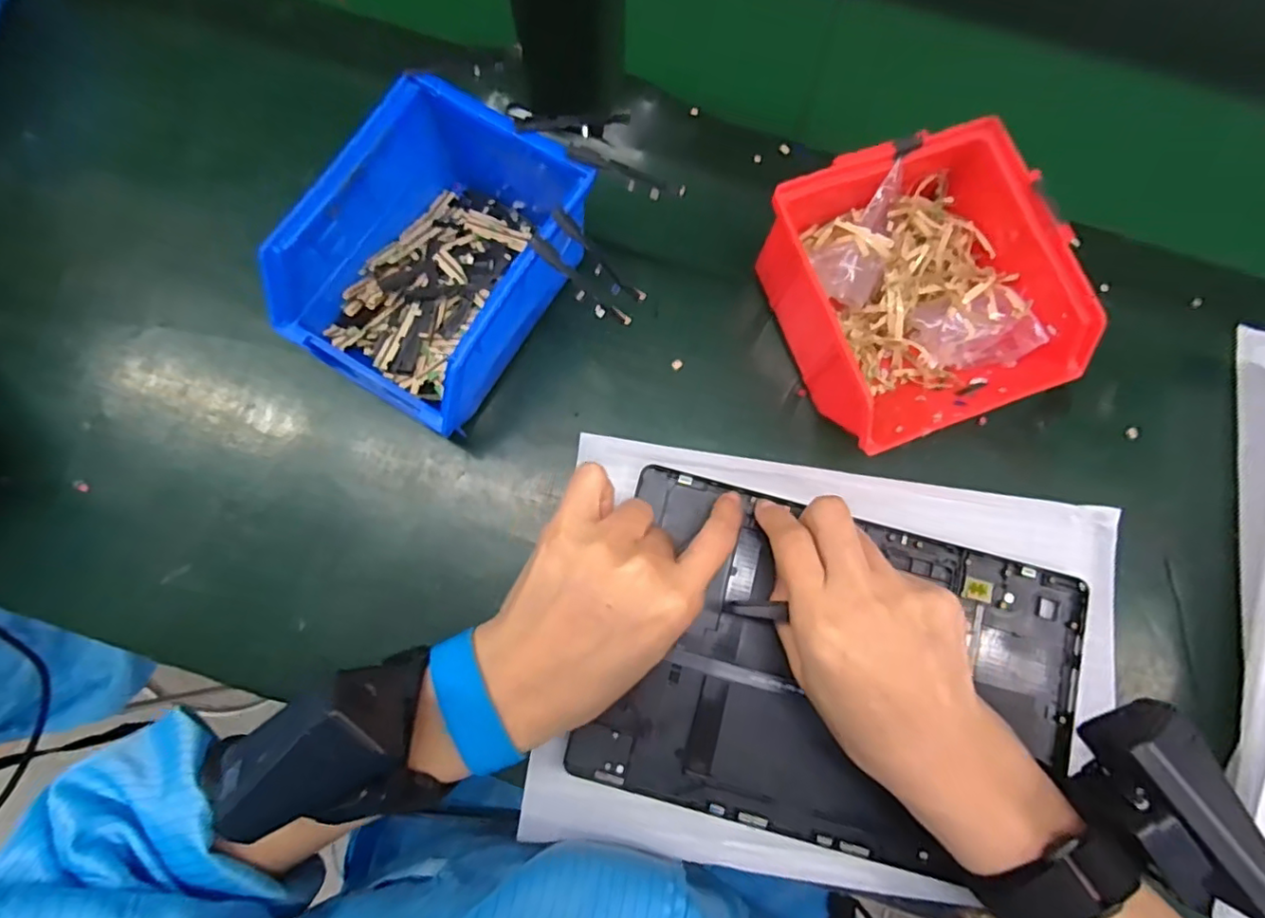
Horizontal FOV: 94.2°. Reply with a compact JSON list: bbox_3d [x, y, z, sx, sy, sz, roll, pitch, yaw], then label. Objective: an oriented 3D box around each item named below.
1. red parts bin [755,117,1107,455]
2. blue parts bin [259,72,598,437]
[{"bbox_3d":[0.143,-0.081,0.302,0.117,0.070,0.131,-22,79,-6],"label":"red parts bin"},{"bbox_3d":[-0.090,-0.099,0.299,0.110,0.076,0.154,32,78,6],"label":"blue parts bin"}]

